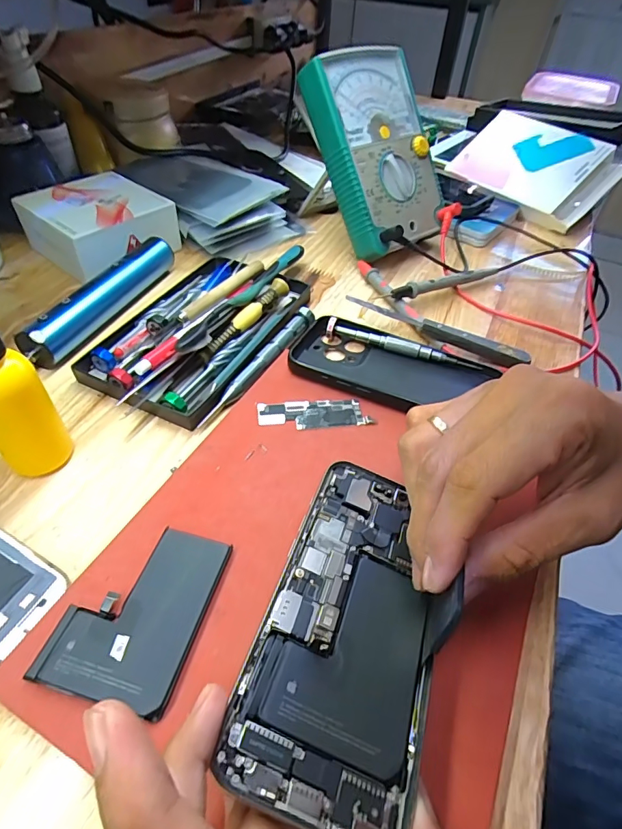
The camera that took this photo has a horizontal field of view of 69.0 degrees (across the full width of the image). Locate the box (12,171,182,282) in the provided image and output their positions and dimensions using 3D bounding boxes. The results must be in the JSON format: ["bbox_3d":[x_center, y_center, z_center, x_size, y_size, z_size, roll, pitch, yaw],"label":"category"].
[{"bbox_3d":[-0.192,-0.172,0.413,0.105,0.047,0.104,33,53,24],"label":"box"}]

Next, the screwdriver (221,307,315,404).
[{"bbox_3d":[-0.028,-0.045,0.325,0.011,0.014,0.106,25,50,18],"label":"screwdriver"}]

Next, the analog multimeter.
[{"bbox_3d":[0.065,-0.238,0.410,0.110,0.165,0.041,-27,18,-20],"label":"analog multimeter"}]

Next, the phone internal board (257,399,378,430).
[{"bbox_3d":[0.002,-0.001,0.292,0.072,0.004,0.023,-3,47,-7],"label":"phone internal board"}]

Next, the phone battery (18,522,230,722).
[{"bbox_3d":[-0.077,0.086,0.203,0.057,0.005,0.075,13,47,7],"label":"phone battery"}]

